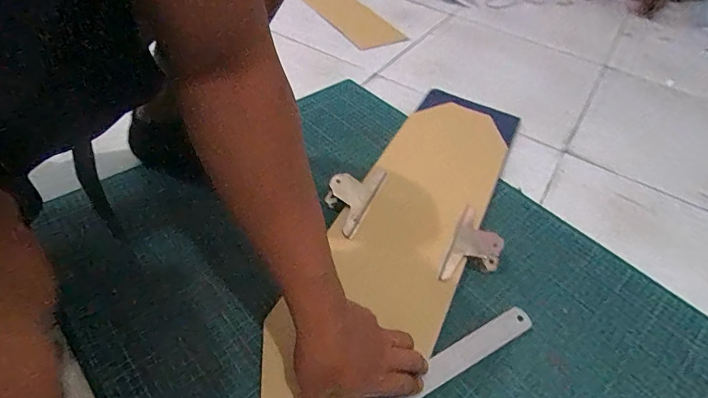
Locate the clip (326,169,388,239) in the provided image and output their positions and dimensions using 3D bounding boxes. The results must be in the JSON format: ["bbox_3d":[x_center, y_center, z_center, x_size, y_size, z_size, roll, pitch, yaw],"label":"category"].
[{"bbox_3d":[-0.002,-0.012,0.607,0.058,0.033,0.139,20,48,13],"label":"clip"}]

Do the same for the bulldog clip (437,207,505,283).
[{"bbox_3d":[0.161,0.072,0.557,0.066,0.037,0.111,21,48,14],"label":"bulldog clip"}]

